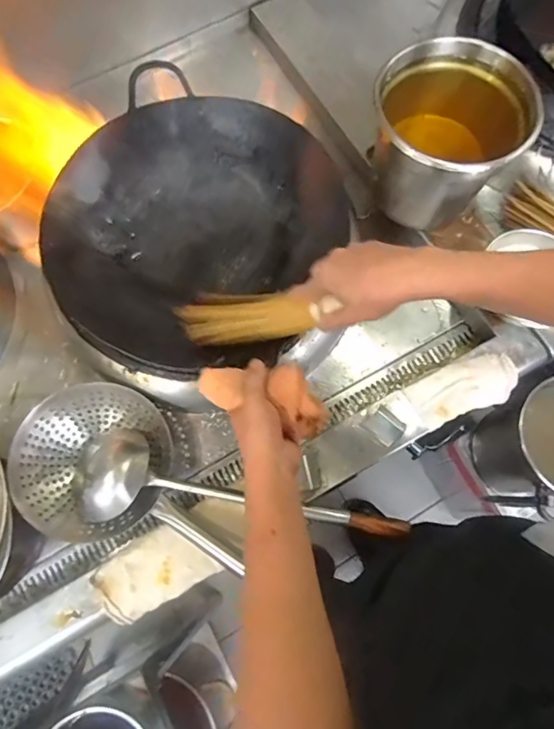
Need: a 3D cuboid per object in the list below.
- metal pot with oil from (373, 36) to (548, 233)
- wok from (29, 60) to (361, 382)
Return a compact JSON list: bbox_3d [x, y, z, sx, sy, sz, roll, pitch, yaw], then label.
[{"bbox_3d":[0.265,-0.356,0.755,0.218,0.213,0.227,0,73,1],"label":"metal pot with oil"},{"bbox_3d":[-0.126,-0.197,0.715,0.380,0.127,0.413,27,76,9],"label":"wok"}]

